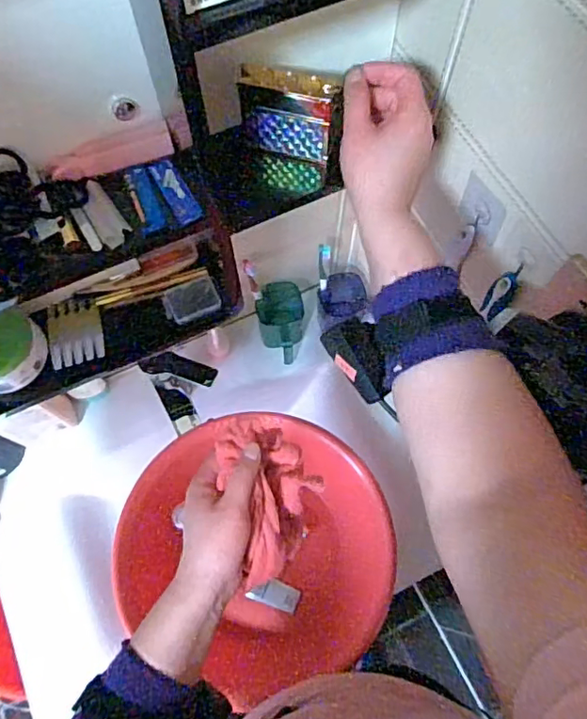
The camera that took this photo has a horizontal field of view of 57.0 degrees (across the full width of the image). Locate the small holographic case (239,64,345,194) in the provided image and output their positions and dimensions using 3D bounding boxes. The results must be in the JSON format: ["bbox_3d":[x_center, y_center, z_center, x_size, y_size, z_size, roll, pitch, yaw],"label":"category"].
[{"bbox_3d":[-0.002,-0.208,0.504,0.088,0.121,0.024,5,54,5],"label":"small holographic case"}]

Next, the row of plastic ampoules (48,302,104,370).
[{"bbox_3d":[-0.252,-0.031,0.626,0.059,0.007,0.079,-17,69,-6],"label":"row of plastic ampoules"}]

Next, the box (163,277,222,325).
[{"bbox_3d":[-0.120,-0.069,0.635,0.063,0.013,0.043,-21,69,-8],"label":"box"}]

